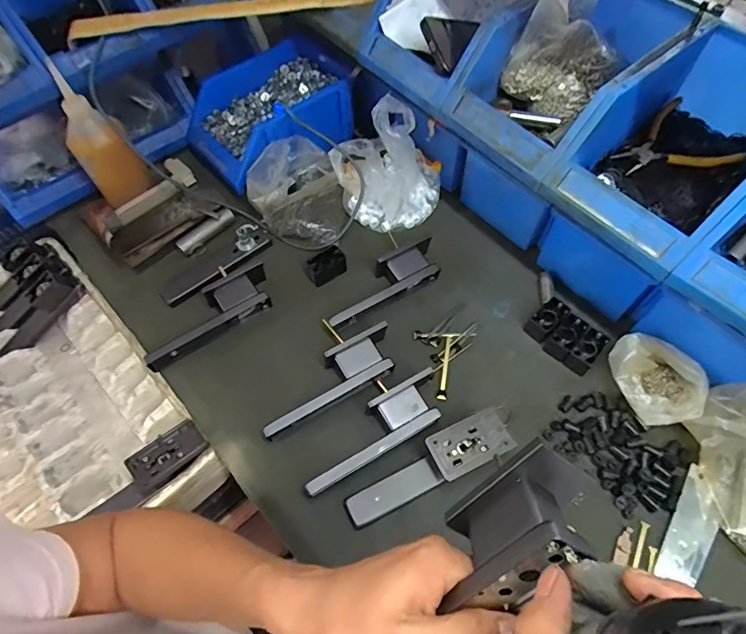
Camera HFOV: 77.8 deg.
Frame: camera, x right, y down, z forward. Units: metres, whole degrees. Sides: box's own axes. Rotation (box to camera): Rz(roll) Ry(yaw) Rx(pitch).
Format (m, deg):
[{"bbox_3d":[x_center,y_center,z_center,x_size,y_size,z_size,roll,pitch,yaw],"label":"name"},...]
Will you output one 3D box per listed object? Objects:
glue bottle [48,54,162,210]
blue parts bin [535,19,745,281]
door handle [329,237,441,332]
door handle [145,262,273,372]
[{"bbox_3d":[-0.372,-0.239,0.626,0.072,0.152,0.090,-36,65,-17],"label":"glue bottle"},{"bbox_3d":[0.328,-0.179,0.477,0.263,0.117,0.150,-36,65,-17],"label":"blue parts bin"},{"bbox_3d":[0.013,-0.044,0.625,0.182,0.042,0.058,-32,64,-14],"label":"door handle"},{"bbox_3d":[-0.213,-0.006,0.598,0.180,0.035,0.065,-33,64,-15],"label":"door handle"}]

